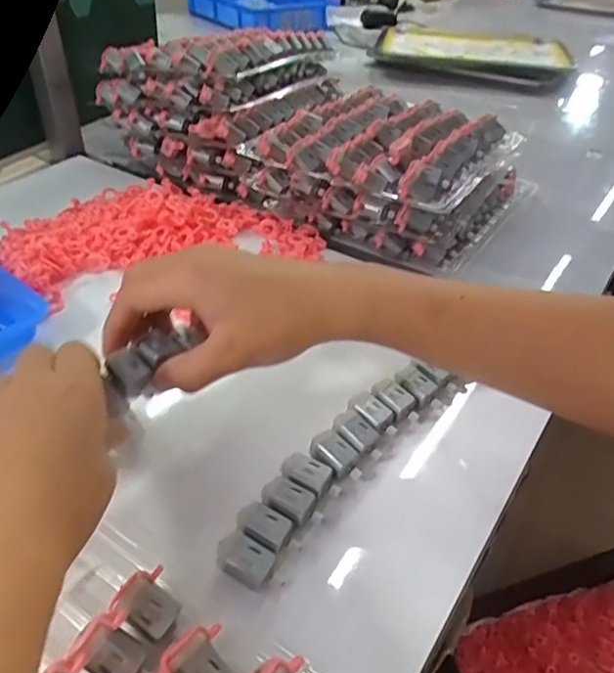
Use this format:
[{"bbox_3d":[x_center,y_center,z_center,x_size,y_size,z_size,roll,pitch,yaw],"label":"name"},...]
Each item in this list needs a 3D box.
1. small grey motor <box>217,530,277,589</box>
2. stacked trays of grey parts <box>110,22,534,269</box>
[{"bbox_3d":[-0.030,0.109,0.281,0.028,0.012,0.018,18,41,20],"label":"small grey motor"},{"bbox_3d":[0.001,-0.231,0.610,0.421,0.120,0.227,24,43,25],"label":"stacked trays of grey parts"}]

